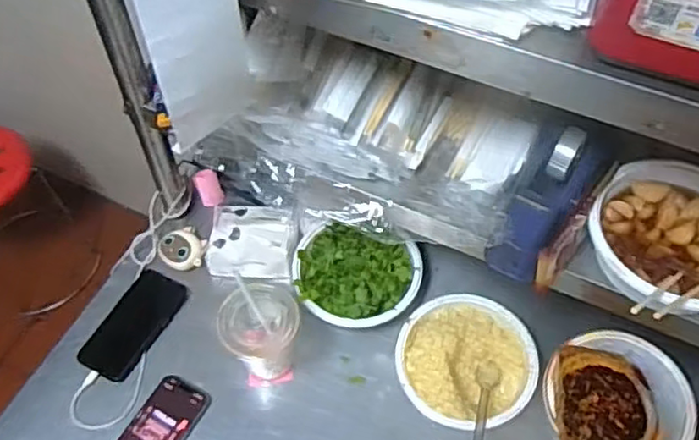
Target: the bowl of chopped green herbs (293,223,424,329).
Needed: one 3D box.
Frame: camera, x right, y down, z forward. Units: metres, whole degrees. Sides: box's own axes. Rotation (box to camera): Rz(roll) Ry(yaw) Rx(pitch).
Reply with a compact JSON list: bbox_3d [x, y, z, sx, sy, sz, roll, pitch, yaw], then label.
[{"bbox_3d":[0.007,0.082,0.902,0.170,0.061,0.149,15,57,11],"label":"bowl of chopped green herbs"}]

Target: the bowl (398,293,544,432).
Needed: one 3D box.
[{"bbox_3d":[0.144,0.183,0.827,0.166,0.064,0.162,-1,56,1],"label":"bowl"}]

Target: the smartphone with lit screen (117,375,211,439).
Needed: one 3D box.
[{"bbox_3d":[-0.239,0.263,0.809,0.072,0.014,0.145,31,61,8],"label":"smartphone with lit screen"}]

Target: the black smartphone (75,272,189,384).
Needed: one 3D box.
[{"bbox_3d":[-0.295,0.142,0.899,0.082,0.015,0.153,25,60,17],"label":"black smartphone"}]

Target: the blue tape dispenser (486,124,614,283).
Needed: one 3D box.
[{"bbox_3d":[0.195,-0.018,0.659,0.074,0.087,0.151,26,60,18],"label":"blue tape dispenser"}]

